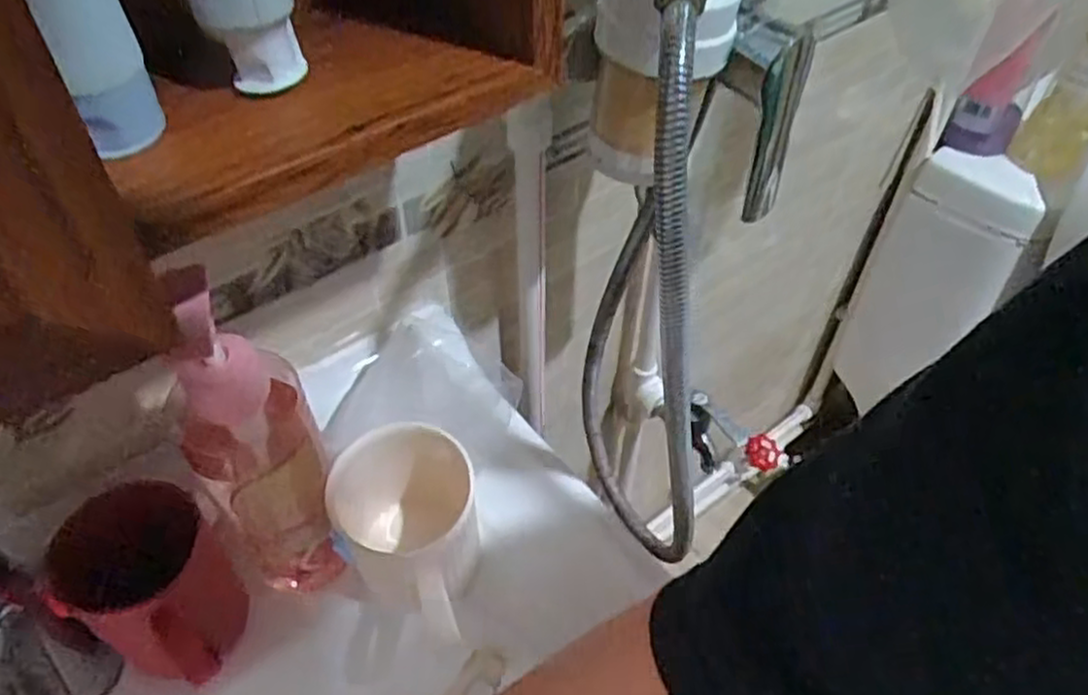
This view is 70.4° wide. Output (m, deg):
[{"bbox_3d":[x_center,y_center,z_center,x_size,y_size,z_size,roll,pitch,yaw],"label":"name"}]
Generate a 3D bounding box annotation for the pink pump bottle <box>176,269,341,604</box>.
[{"bbox_3d":[-0.152,0.063,0.416,0.063,0.187,0.052,-19,52,-17],"label":"pink pump bottle"}]

